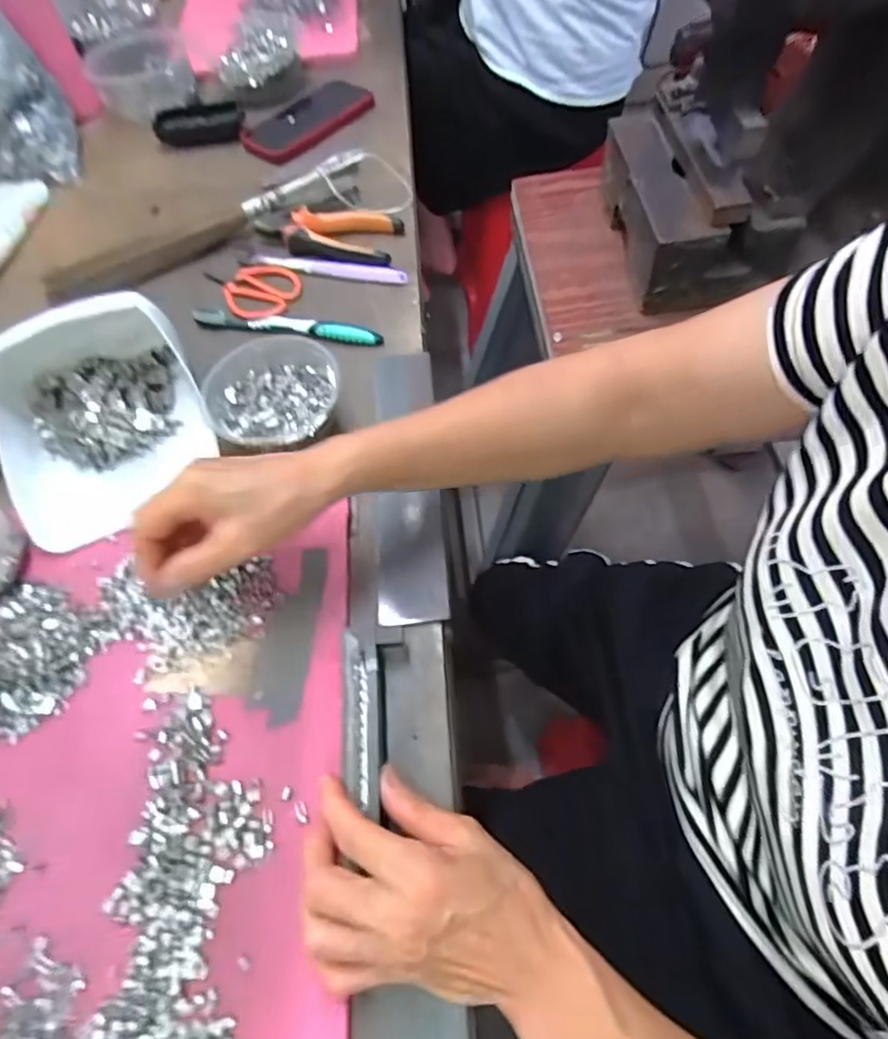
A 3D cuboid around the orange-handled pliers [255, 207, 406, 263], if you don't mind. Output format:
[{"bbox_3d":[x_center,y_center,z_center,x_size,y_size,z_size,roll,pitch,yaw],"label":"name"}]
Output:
[{"bbox_3d":[-0.122,-0.296,0.618,0.151,0.022,0.072,8,61,11],"label":"orange-handled pliers"}]

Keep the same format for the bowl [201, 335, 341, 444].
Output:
[{"bbox_3d":[-0.134,-0.094,0.485,0.103,0.048,0.101,-2,60,3],"label":"bowl"}]

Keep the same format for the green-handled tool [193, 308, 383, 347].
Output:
[{"bbox_3d":[-0.146,-0.181,0.559,0.182,0.014,0.015,9,61,9],"label":"green-handled tool"}]

